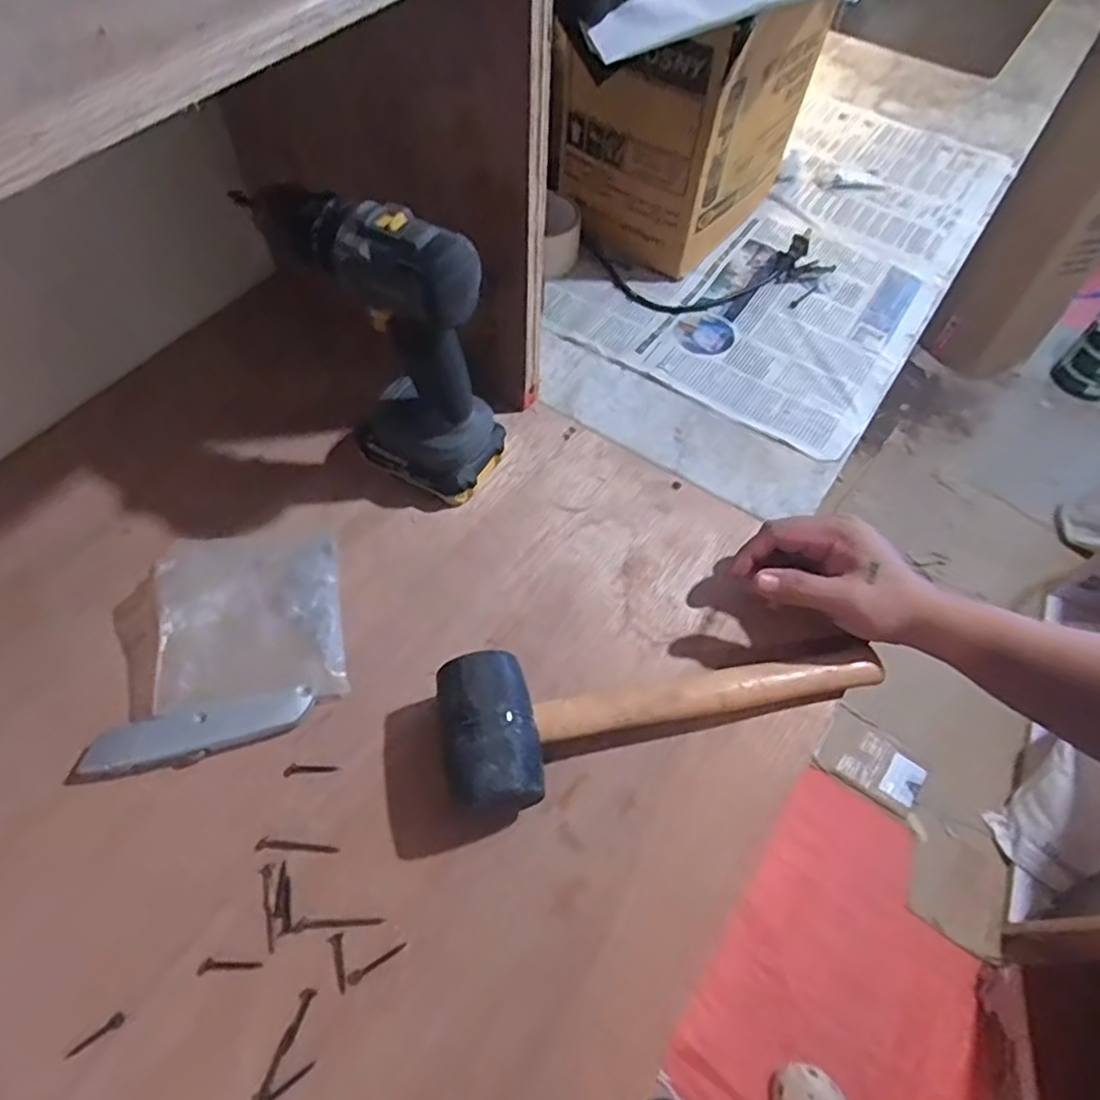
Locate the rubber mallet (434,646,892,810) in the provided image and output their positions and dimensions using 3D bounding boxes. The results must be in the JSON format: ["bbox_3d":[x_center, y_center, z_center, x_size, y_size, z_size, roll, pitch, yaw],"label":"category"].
[{"bbox_3d":[0.084,0.095,0.458,0.312,0.061,0.101,-13,59,-9],"label":"rubber mallet"}]

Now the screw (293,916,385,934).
[{"bbox_3d":[-0.127,0.224,0.408,0.054,0.004,0.008,-5,58,-4],"label":"screw"}]

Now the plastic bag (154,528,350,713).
[{"bbox_3d":[-0.216,0.049,0.488,0.121,0.040,0.143,-10,59,-7],"label":"plastic bag"}]

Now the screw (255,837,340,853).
[{"bbox_3d":[-0.161,0.187,0.429,0.052,0.004,0.007,3,58,0],"label":"screw"}]

